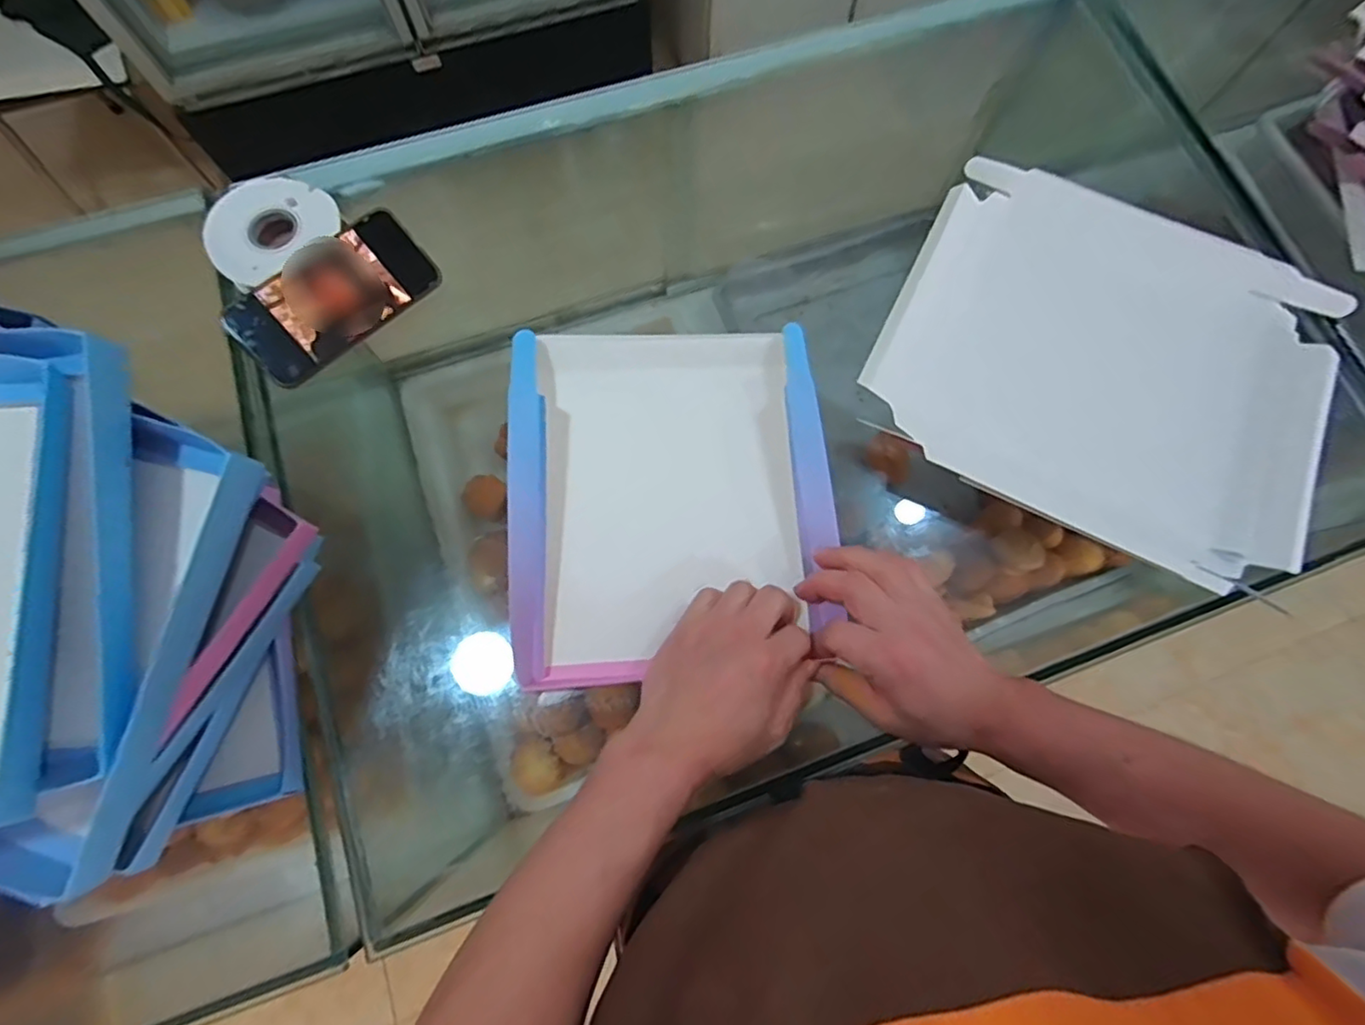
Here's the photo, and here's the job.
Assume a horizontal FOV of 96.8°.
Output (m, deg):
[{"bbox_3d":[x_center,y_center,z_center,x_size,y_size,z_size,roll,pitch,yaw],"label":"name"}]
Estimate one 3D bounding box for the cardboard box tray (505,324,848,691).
[{"bbox_3d":[-0.008,-0.017,0.480,0.240,0.064,0.268,-5,76,-3],"label":"cardboard box tray"}]

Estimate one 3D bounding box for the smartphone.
[{"bbox_3d":[-0.288,-0.179,0.503,0.160,0.016,0.075,-41,110,-10],"label":"smartphone"}]

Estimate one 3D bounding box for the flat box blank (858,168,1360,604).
[{"bbox_3d":[0.355,-0.118,0.507,0.359,0.040,0.307,26,76,5],"label":"flat box blank"}]

